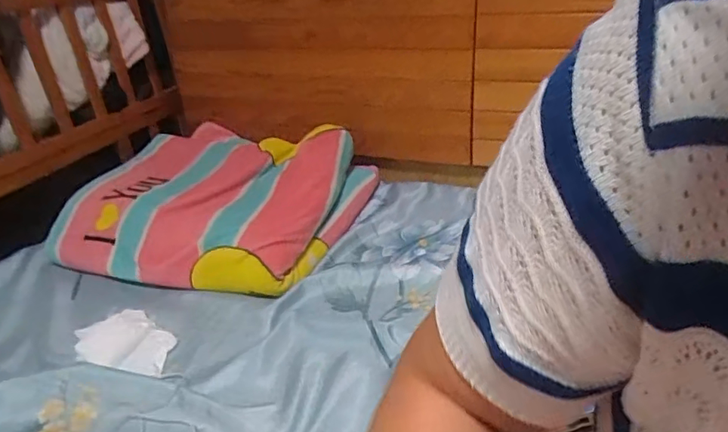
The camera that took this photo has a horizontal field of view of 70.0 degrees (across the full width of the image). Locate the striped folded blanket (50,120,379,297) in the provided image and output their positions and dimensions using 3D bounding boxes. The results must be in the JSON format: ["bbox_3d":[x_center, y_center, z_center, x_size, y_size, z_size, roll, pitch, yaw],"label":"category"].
[{"bbox_3d":[-0.288,-0.035,1.051,0.511,0.144,0.430,6,32,20],"label":"striped folded blanket"}]

